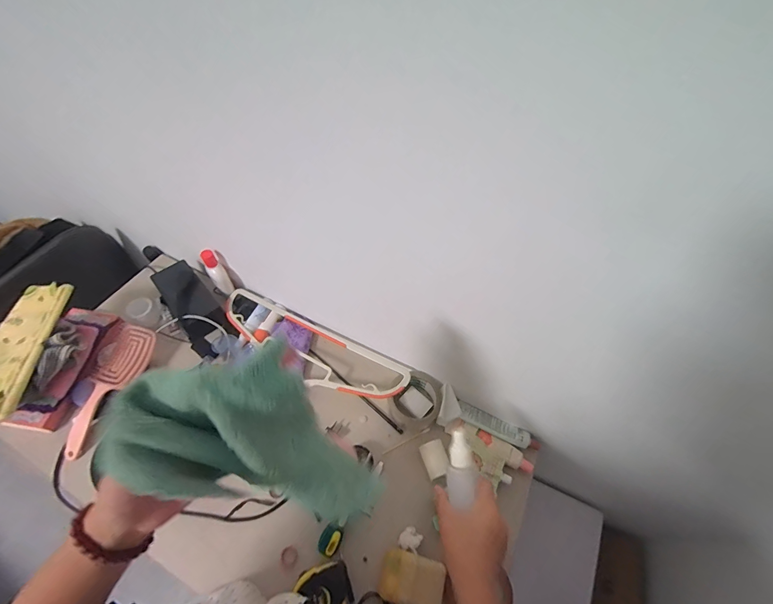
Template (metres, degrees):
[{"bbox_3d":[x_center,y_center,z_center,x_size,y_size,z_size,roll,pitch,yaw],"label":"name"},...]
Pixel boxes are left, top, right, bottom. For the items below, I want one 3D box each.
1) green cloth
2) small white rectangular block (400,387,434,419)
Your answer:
[{"bbox_3d":[-0.082,0.124,0.292,0.065,0.249,0.110,-13,46,39],"label":"green cloth"},{"bbox_3d":[0.054,0.182,0.623,0.051,0.010,0.041,37,62,20],"label":"small white rectangular block"}]

